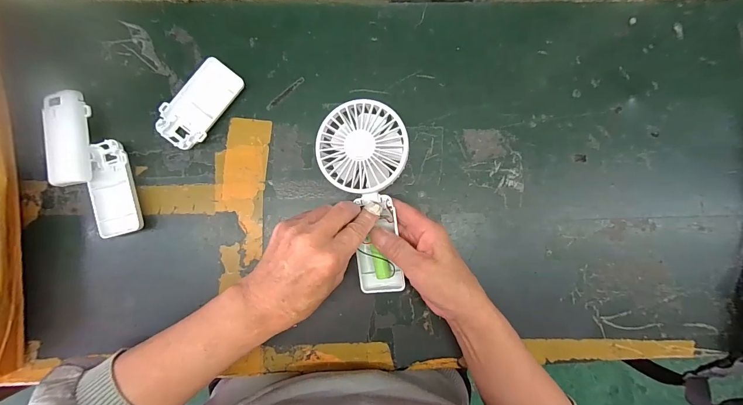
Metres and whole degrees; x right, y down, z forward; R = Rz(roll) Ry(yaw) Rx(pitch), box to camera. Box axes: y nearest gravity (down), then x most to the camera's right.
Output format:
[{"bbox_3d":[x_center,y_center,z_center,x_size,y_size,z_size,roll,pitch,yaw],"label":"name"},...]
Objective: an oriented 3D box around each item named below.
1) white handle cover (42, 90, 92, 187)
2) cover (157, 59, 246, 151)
[{"bbox_3d":[-0.306,-0.064,0.338,0.041,0.020,0.091,-3,90,-2],"label":"white handle cover"},{"bbox_3d":[-0.179,-0.102,0.349,0.049,0.016,0.095,35,89,-1],"label":"cover"}]

